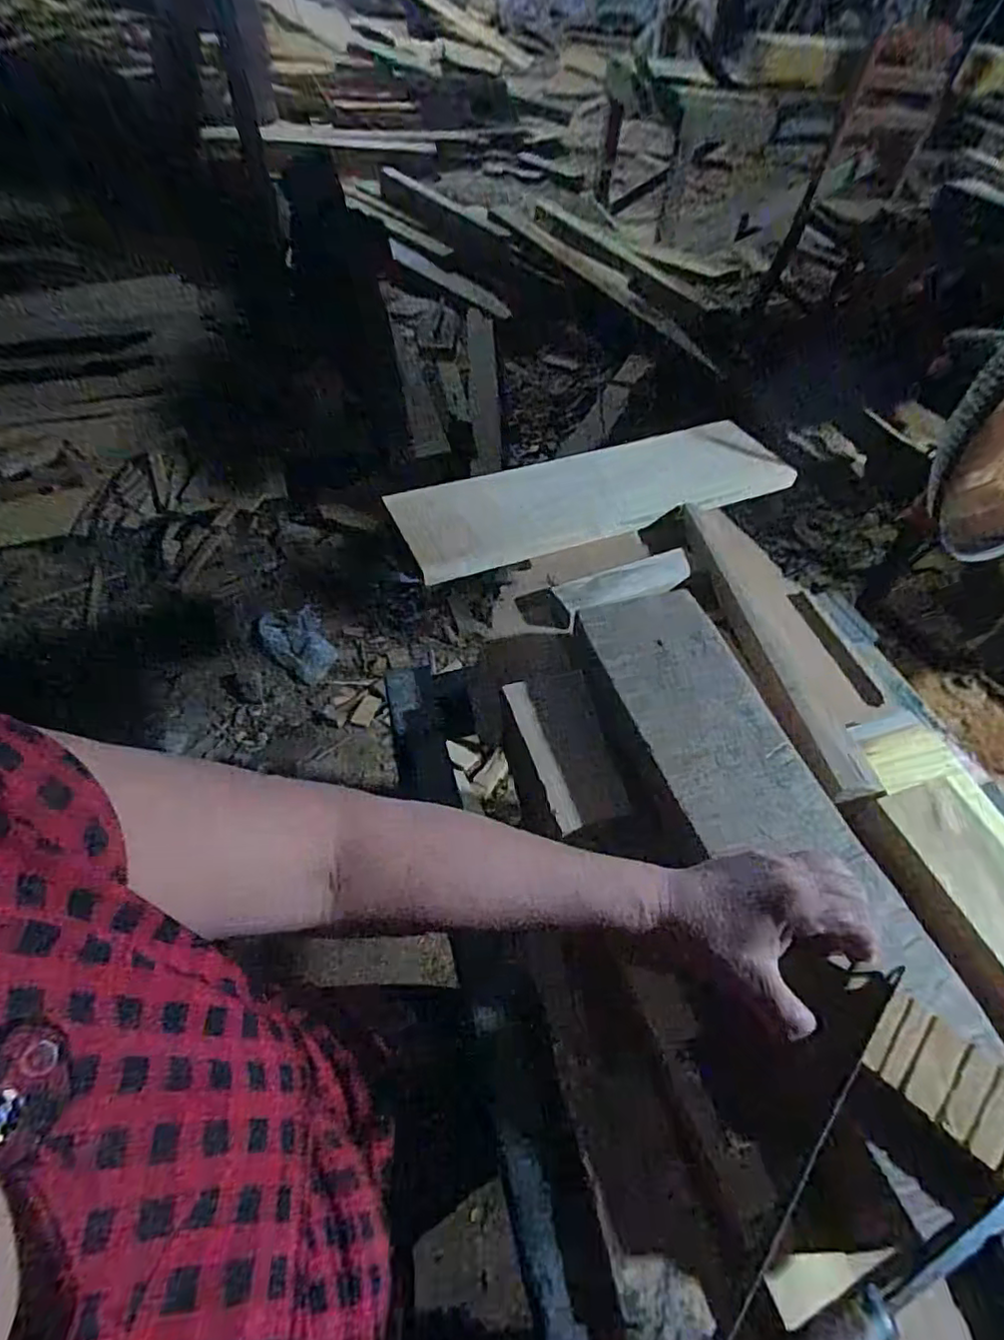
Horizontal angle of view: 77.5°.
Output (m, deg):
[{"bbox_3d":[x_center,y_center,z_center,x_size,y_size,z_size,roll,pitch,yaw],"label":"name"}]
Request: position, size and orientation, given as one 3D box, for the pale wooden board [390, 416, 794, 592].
[{"bbox_3d":[0.120,-0.226,0.793,0.507,0.030,0.152,-18,54,-17],"label":"pale wooden board"}]

